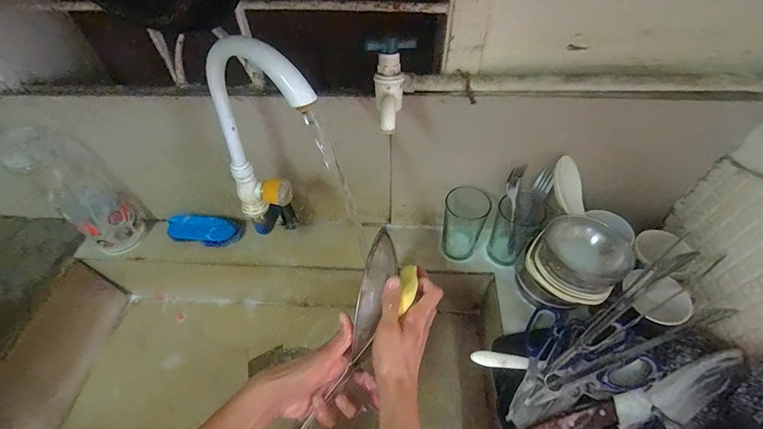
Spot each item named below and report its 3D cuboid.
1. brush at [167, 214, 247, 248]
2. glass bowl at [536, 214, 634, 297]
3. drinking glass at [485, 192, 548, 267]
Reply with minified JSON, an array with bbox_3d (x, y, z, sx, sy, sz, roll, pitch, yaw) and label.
[{"bbox_3d":[-0.338,0.029,0.669,0.138,0.029,0.055,5,93,-5],"label":"brush"},{"bbox_3d":[0.280,0.055,0.491,0.097,0.051,0.104,0,51,2],"label":"glass bowl"},{"bbox_3d":[0.226,0.030,0.603,0.069,0.123,0.063,27,57,22],"label":"drinking glass"}]

